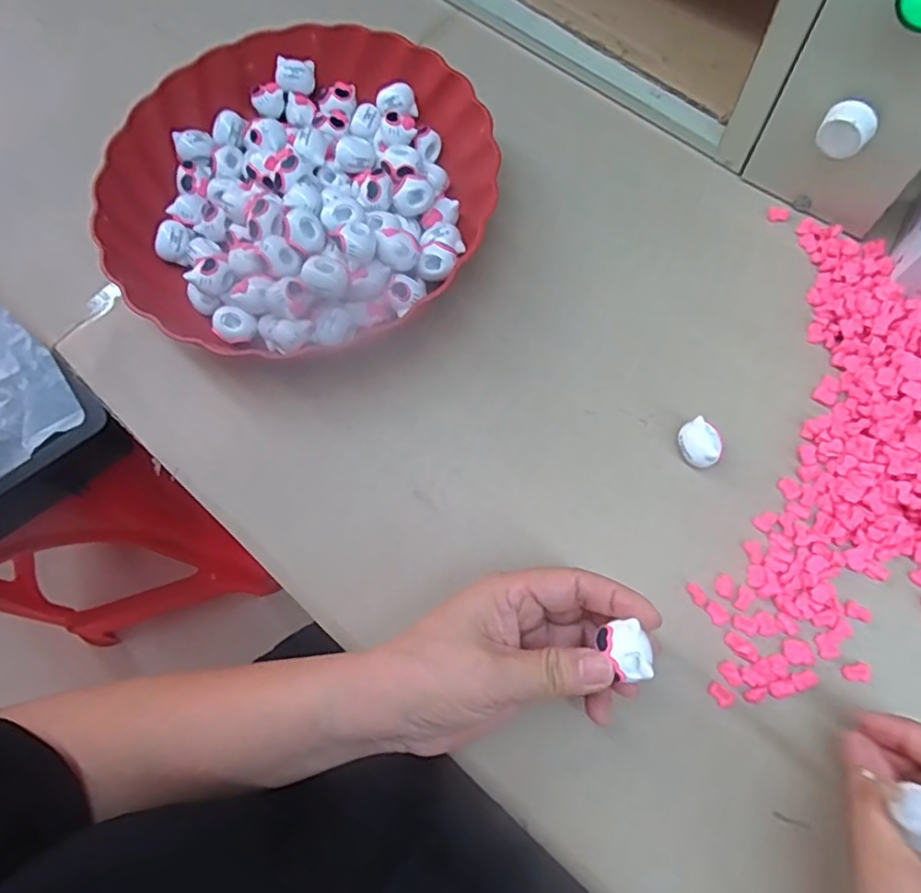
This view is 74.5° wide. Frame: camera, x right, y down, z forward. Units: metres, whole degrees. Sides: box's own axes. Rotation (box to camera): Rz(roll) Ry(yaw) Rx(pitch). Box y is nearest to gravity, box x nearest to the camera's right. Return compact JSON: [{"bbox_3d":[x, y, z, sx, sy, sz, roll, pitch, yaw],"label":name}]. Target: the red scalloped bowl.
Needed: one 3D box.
[{"bbox_3d":[-0.100,-0.168,0.392,0.233,0.054,0.238,-2,70,4],"label":"red scalloped bowl"}]

